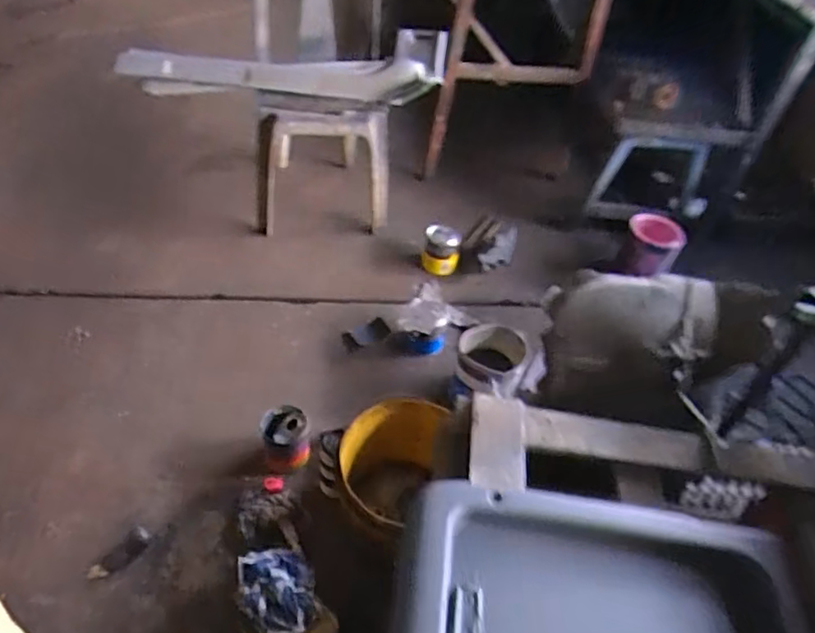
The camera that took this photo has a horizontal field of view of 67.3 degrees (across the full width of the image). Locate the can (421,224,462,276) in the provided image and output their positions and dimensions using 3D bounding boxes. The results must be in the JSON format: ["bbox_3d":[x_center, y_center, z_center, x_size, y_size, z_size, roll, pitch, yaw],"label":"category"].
[{"bbox_3d":[0.108,-0.217,1.959,0.114,0.120,0.118,9,45,-1],"label":"can"}]

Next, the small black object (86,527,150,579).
[{"bbox_3d":[-0.577,0.482,1.233,0.046,0.022,0.125,35,51,24],"label":"small black object"}]

